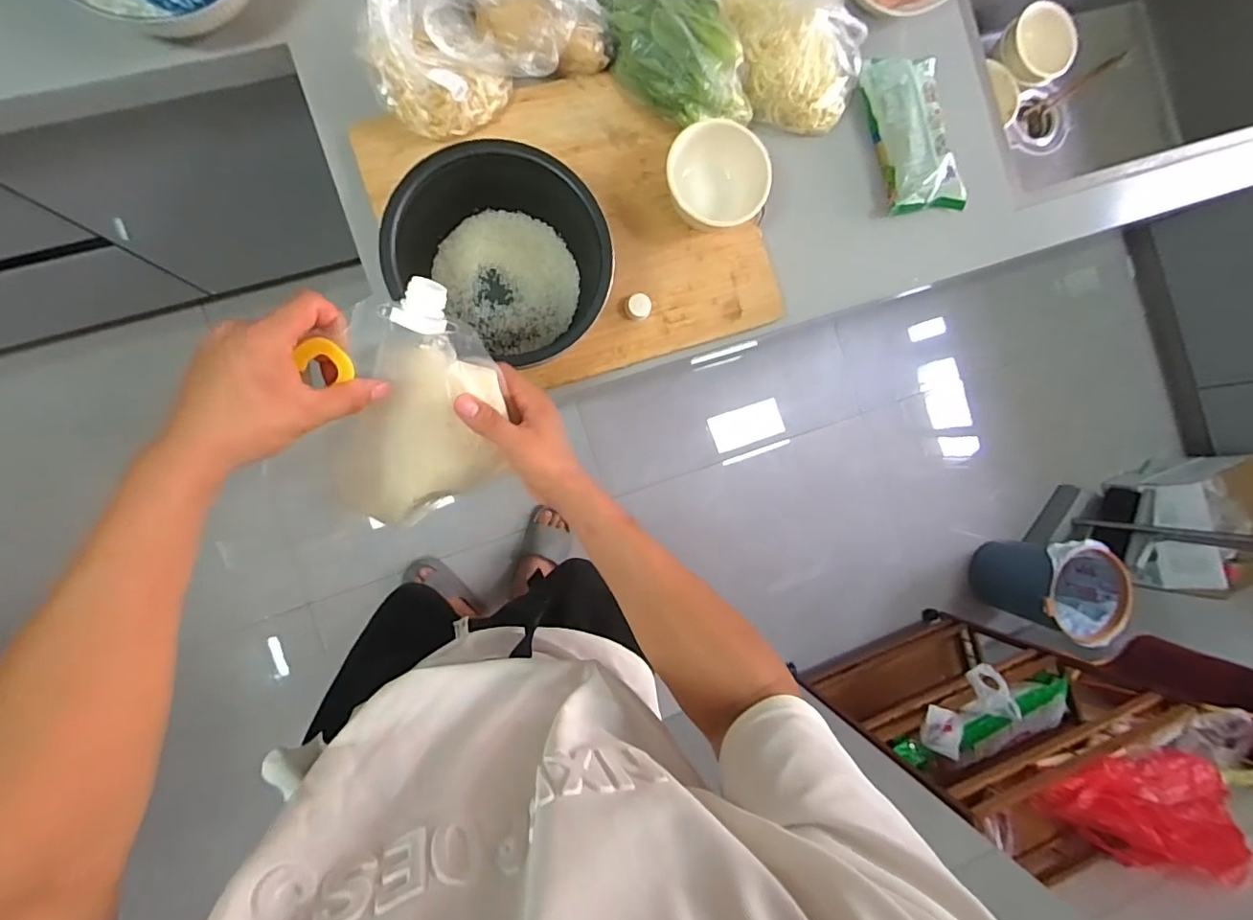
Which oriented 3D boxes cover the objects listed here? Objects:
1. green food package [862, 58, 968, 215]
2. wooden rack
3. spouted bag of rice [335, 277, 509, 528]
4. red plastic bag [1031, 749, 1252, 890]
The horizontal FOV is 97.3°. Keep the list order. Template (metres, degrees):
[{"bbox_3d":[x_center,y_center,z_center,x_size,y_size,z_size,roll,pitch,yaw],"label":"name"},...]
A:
[{"bbox_3d":[0.395,-0.443,0.751,0.110,0.048,0.206,-17,93,-9],"label":"green food package"},{"bbox_3d":[0.831,0.601,1.316,0.630,0.647,0.218,-16,92,-9],"label":"wooden rack"},{"bbox_3d":[-0.167,-0.033,0.468,0.107,0.048,0.235,15,126,-9],"label":"spouted bag of rice"},{"bbox_3d":[0.903,0.594,0.937,0.274,0.141,0.221,31,85,-8],"label":"red plastic bag"}]

